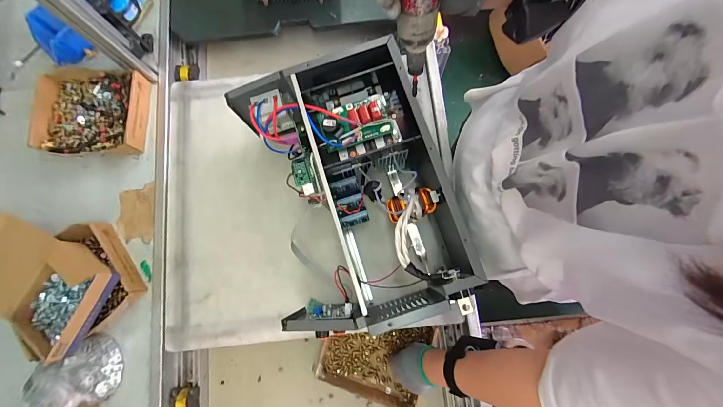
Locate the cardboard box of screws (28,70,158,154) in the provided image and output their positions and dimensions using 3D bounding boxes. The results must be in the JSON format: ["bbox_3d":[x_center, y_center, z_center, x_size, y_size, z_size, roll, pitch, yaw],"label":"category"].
[{"bbox_3d":[-0.603,-0.202,0.710,0.243,0.045,0.194,0,79,1],"label":"cardboard box of screws"}]

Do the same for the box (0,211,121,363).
[{"bbox_3d":[-0.616,0.156,0.586,0.265,0.064,0.195,26,81,6],"label":"box"}]

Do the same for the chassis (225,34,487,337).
[{"bbox_3d":[-0.012,-0.011,0.582,0.329,0.227,0.443,-15,79,-2],"label":"chassis"}]

